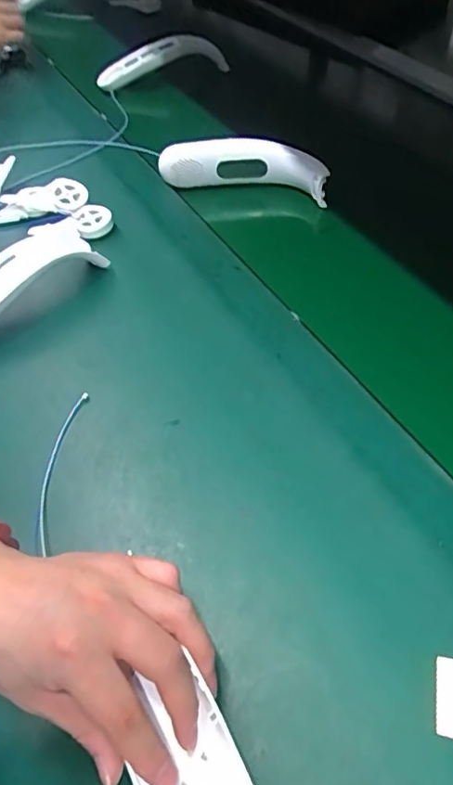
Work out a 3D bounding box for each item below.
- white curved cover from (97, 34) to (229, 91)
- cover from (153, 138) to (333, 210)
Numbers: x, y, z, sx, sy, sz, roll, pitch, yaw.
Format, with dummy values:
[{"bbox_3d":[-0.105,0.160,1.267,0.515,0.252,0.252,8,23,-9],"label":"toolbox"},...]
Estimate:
[{"bbox_3d":[-0.106,-0.535,0.856,0.206,0.044,0.058,-11,56,-8],"label":"white curved cover"},{"bbox_3d":[0.017,-0.264,0.630,0.205,0.054,0.044,7,54,14],"label":"cover"}]

